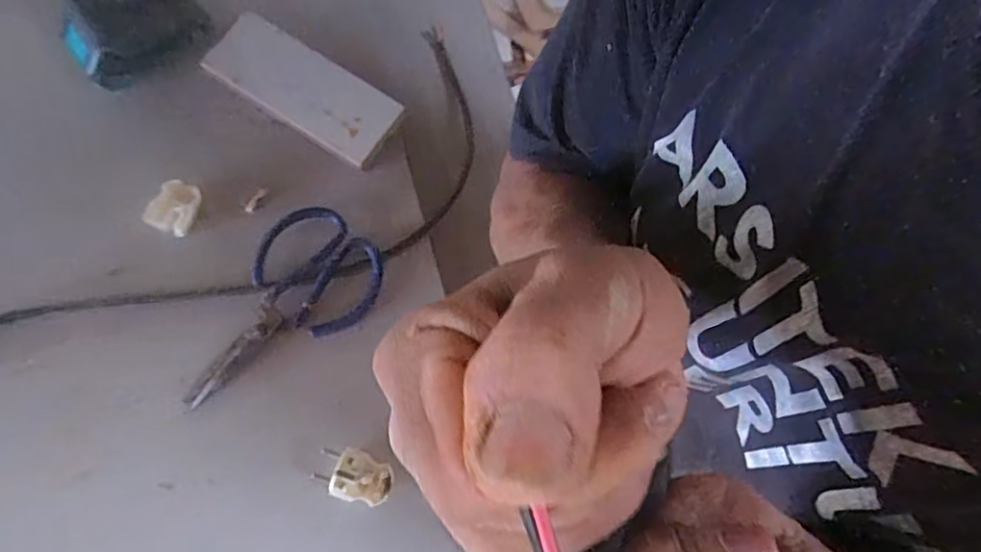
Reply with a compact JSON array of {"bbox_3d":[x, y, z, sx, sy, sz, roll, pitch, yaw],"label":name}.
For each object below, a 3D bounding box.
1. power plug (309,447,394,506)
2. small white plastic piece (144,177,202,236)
[{"bbox_3d":[-0.105,0.155,0.482,0.057,0.033,0.036,19,75,2],"label":"power plug"},{"bbox_3d":[-0.269,-0.059,0.531,0.034,0.020,0.044,22,75,3],"label":"small white plastic piece"}]

